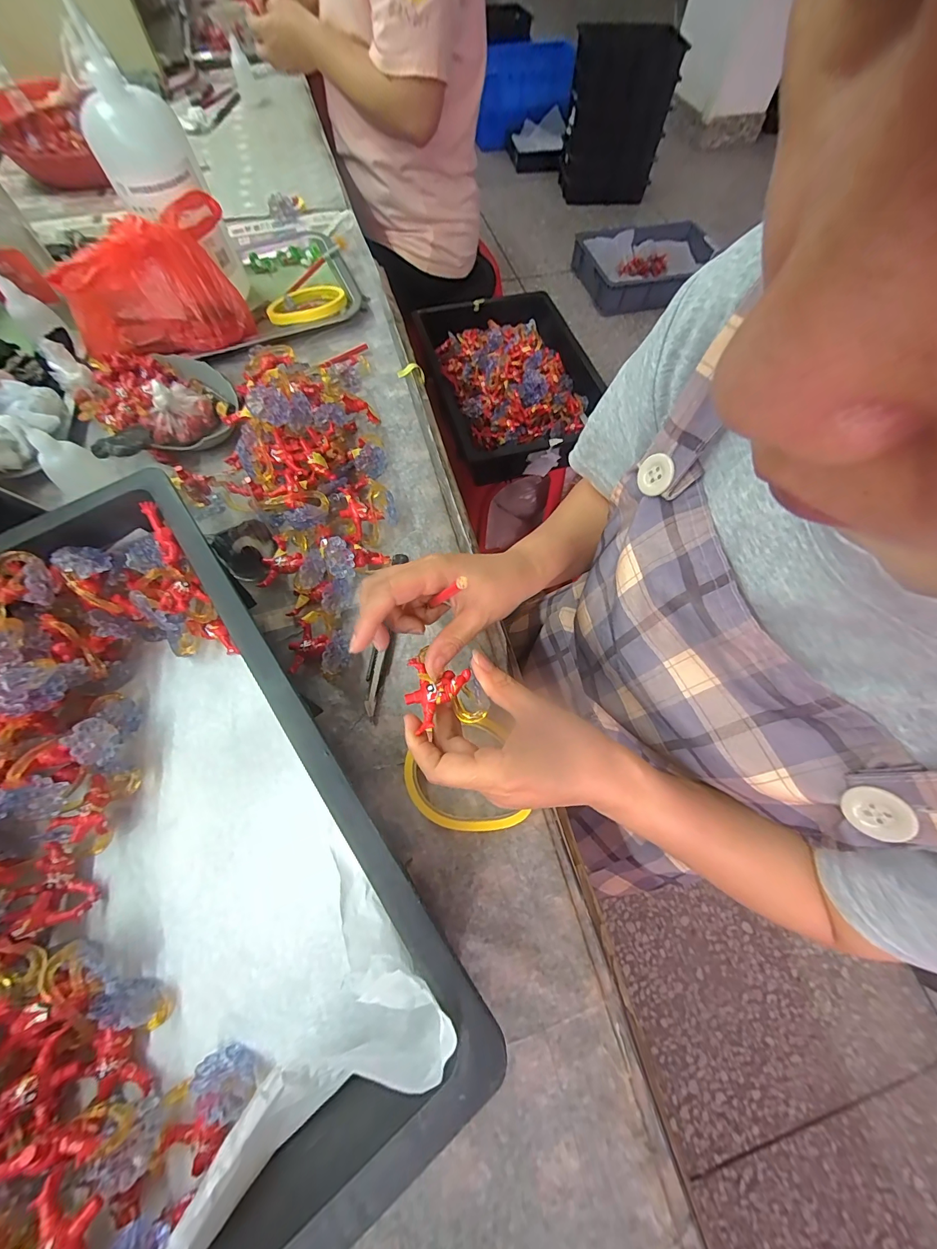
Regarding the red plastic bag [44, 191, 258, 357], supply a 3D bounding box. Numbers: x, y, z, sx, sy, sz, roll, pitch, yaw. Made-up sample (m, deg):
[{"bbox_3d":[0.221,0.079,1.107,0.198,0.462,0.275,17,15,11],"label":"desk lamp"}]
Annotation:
[{"bbox_3d":[-0.349,-0.373,0.449,0.192,0.111,0.097,-24,70,-11],"label":"red plastic bag"}]

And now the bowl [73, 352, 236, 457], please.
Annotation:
[{"bbox_3d":[-0.335,-0.241,0.430,0.140,0.050,0.161,-42,74,-17],"label":"bowl"}]

